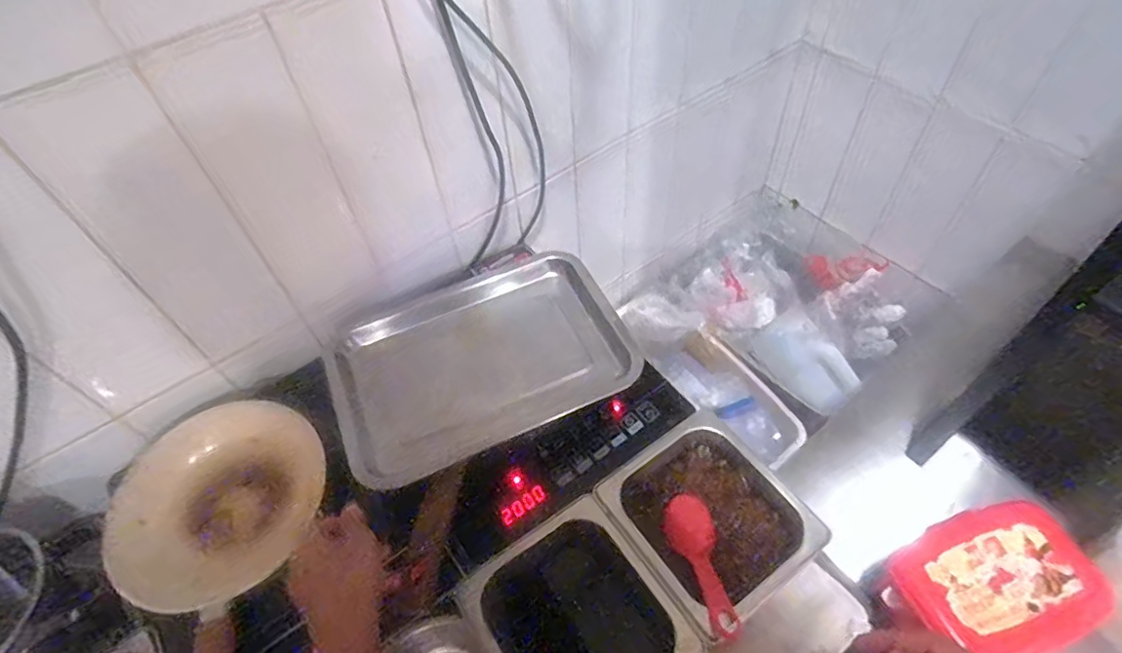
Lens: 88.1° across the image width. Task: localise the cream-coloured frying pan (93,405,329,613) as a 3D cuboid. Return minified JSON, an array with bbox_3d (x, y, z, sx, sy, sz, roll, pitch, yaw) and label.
[{"bbox_3d":[-0.348,0.168,0.587,0.183,0.052,0.203,23,58,20],"label":"cream-coloured frying pan"}]

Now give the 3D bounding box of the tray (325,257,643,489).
[{"bbox_3d":[-0.092,0.030,0.652,0.310,0.051,0.207,-21,55,-12],"label":"tray"}]

